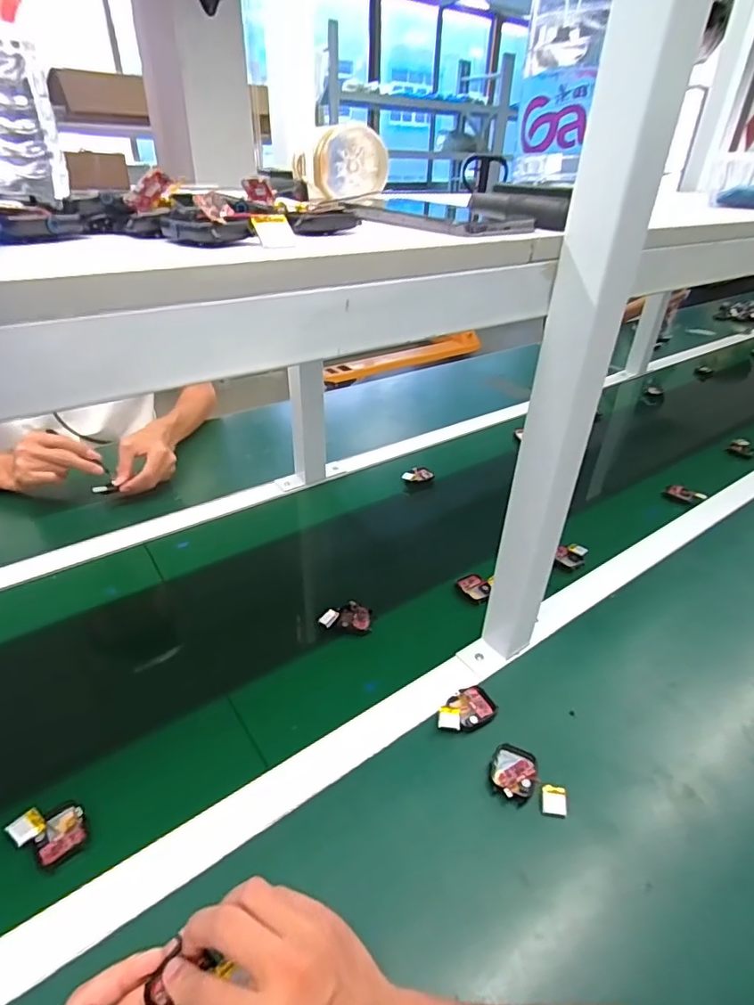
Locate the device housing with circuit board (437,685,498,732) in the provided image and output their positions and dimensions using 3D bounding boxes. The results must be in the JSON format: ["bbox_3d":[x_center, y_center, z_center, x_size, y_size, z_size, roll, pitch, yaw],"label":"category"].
[{"bbox_3d":[0.086,0.203,0.504,0.059,0.010,0.036,-18,39,-26],"label":"device housing with circuit board"}]

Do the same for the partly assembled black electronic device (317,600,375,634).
[{"bbox_3d":[-0.036,0.136,0.619,0.063,0.022,0.035,1,34,-1],"label":"partly assembled black electronic device"}]

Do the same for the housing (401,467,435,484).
[{"bbox_3d":[0.071,-0.047,0.891,0.054,0.017,0.024,3,34,3],"label":"housing"}]

